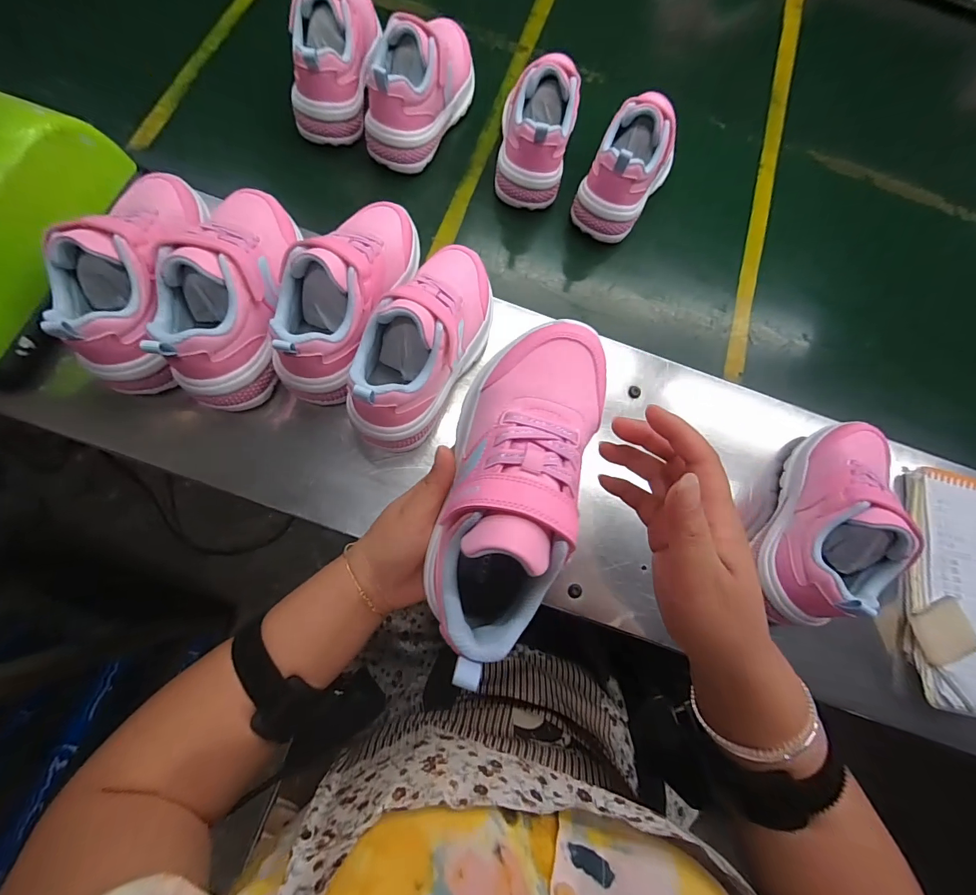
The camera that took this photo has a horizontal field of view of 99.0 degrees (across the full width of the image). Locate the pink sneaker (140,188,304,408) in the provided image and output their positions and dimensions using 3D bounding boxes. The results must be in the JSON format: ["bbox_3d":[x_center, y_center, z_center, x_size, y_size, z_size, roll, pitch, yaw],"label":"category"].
[{"bbox_3d":[-0.211,-0.138,0.346,0.069,0.085,0.194,2,71,-2],"label":"pink sneaker"}]

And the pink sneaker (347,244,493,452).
[{"bbox_3d":[-0.048,-0.097,0.343,0.068,0.078,0.196,25,72,6],"label":"pink sneaker"}]

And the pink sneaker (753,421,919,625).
[{"bbox_3d":[0.293,0.057,0.347,0.066,0.090,0.187,33,73,9],"label":"pink sneaker"}]

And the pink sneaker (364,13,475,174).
[{"bbox_3d":[-0.068,-0.404,0.463,0.060,0.104,0.185,27,72,7],"label":"pink sneaker"}]

